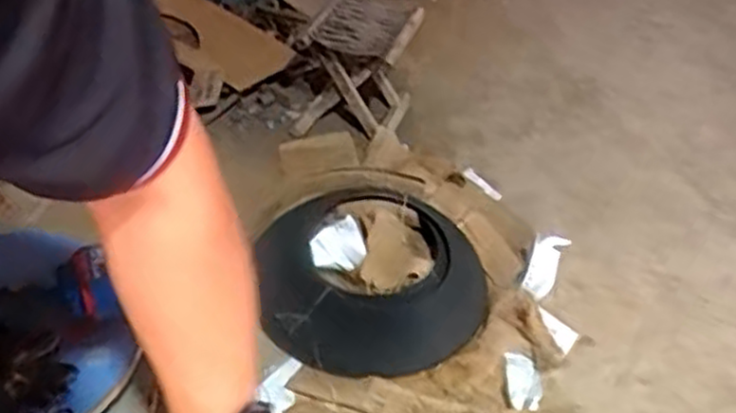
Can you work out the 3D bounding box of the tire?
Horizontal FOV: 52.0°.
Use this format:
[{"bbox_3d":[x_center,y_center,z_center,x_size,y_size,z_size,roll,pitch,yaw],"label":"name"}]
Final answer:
[{"bbox_3d":[0.004,0.131,1.439,0.427,0.097,0.399,4,38,-3],"label":"tire"}]

